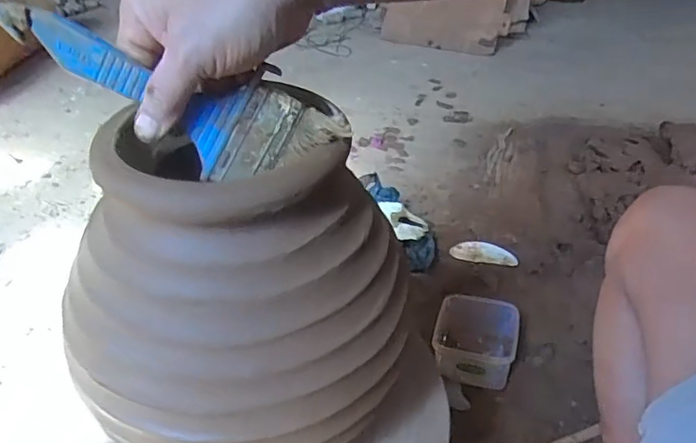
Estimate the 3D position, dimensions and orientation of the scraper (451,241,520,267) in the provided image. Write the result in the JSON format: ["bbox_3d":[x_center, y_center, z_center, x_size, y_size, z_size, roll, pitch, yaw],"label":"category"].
[{"bbox_3d":[0.304,0.070,1.201,0.143,0.016,0.062,11,39,15],"label":"scraper"}]

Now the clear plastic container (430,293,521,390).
[{"bbox_3d":[0.224,0.209,0.947,0.139,0.087,0.145,11,39,15],"label":"clear plastic container"}]

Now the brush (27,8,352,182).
[{"bbox_3d":[-0.095,-0.071,0.331,0.184,0.071,0.022,20,34,-17],"label":"brush"}]

